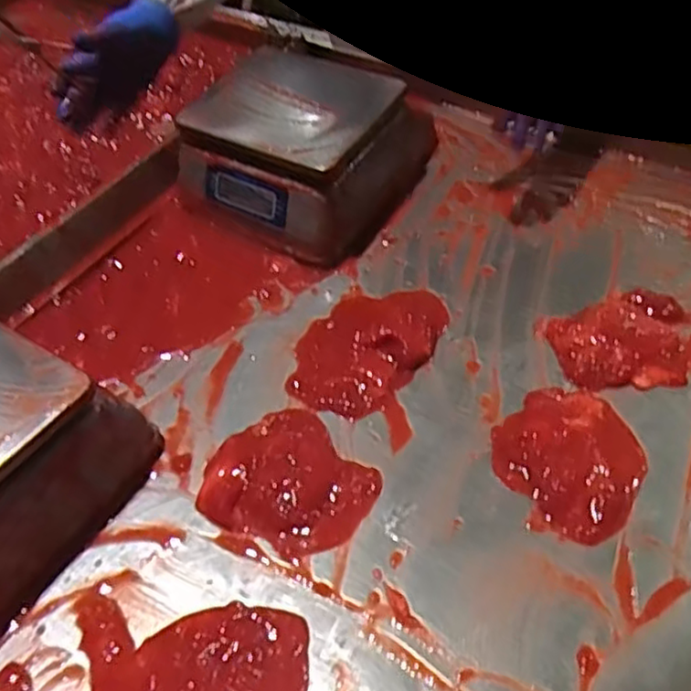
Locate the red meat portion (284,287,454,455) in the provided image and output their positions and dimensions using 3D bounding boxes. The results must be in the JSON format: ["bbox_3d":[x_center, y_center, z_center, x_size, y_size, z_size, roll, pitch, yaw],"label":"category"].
[{"bbox_3d":[0.022,0.001,0.702,0.140,0.022,0.186,13,53,14],"label":"red meat portion"}]

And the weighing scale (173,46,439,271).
[{"bbox_3d":[-0.055,-0.244,0.829,0.232,0.134,0.232,26,57,23],"label":"weighing scale"}]

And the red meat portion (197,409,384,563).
[{"bbox_3d":[-0.054,0.125,0.606,0.132,0.014,0.145,-2,51,3],"label":"red meat portion"}]

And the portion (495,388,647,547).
[{"bbox_3d":[0.203,0.100,0.609,0.127,0.022,0.146,23,56,21],"label":"portion"}]

